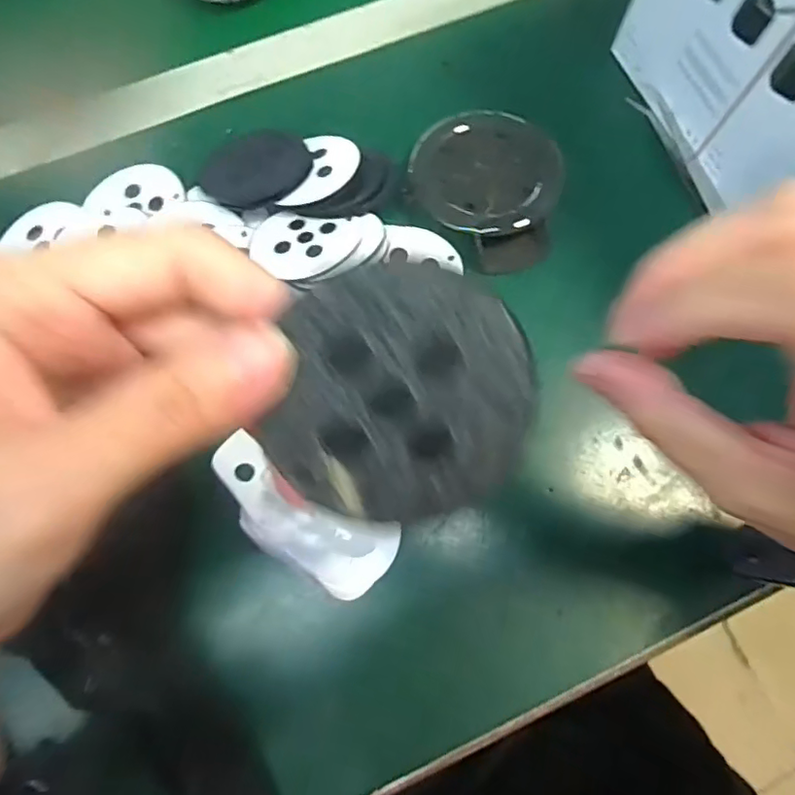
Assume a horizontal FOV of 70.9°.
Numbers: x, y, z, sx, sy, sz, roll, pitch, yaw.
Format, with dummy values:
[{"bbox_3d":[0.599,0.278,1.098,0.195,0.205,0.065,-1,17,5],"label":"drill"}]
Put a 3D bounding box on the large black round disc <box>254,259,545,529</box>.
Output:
[{"bbox_3d":[0.002,0.001,0.124,0.055,0.004,0.057,-1,107,-3],"label":"large black round disc"}]

